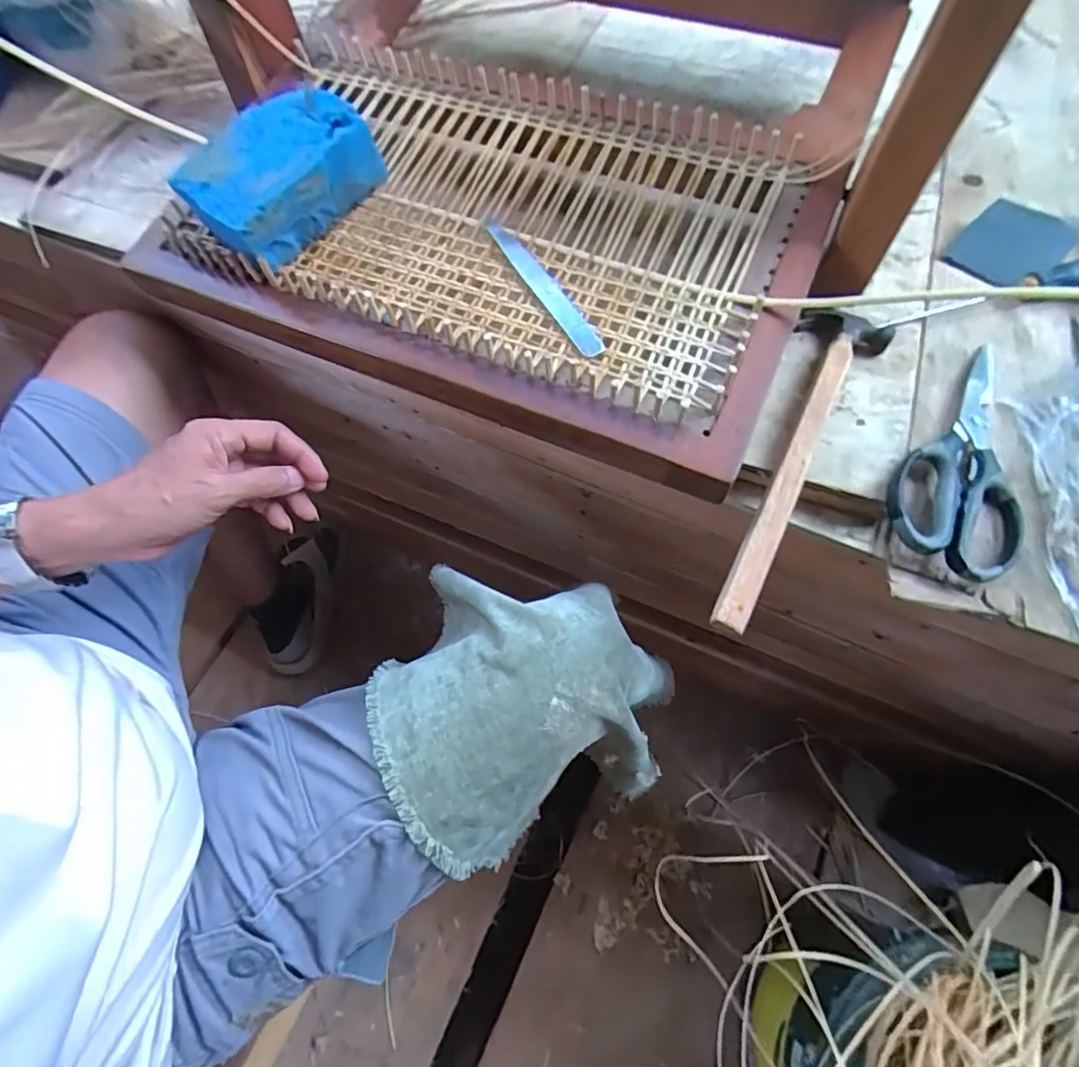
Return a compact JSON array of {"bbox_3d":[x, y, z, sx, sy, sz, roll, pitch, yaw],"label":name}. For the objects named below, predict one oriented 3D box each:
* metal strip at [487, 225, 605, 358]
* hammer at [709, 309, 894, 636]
[{"bbox_3d":[0.004,-0.175,0.397,0.018,0.004,0.135,-29,70,-11],"label":"metal strip"},{"bbox_3d":[0.173,-0.055,0.381,0.061,0.029,0.276,26,70,14],"label":"hammer"}]

